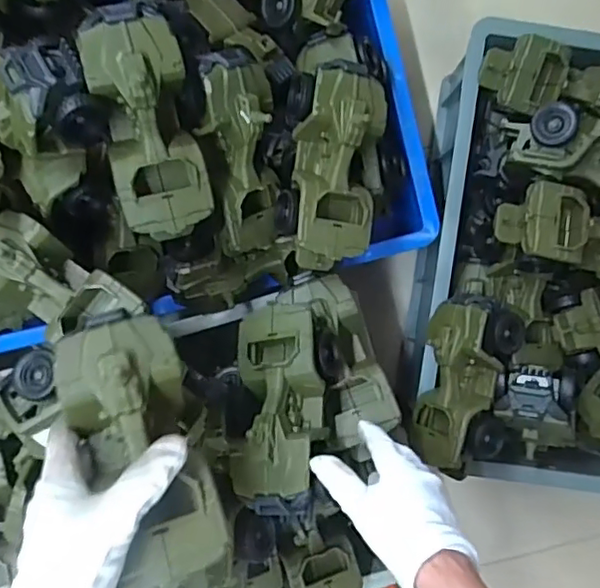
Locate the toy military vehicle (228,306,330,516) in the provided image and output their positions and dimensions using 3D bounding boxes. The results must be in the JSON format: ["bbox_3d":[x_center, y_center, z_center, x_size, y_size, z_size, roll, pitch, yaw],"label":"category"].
[{"bbox_3d":[-0.017,0.101,0.539,0.082,0.056,0.181,1,64,-2],"label":"toy military vehicle"}]

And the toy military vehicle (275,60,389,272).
[{"bbox_3d":[0.030,-0.121,0.587,0.095,0.072,0.192,6,91,-2],"label":"toy military vehicle"}]

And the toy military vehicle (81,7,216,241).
[{"bbox_3d":[-0.128,-0.139,0.523,0.078,0.064,0.189,-10,115,-2],"label":"toy military vehicle"}]

